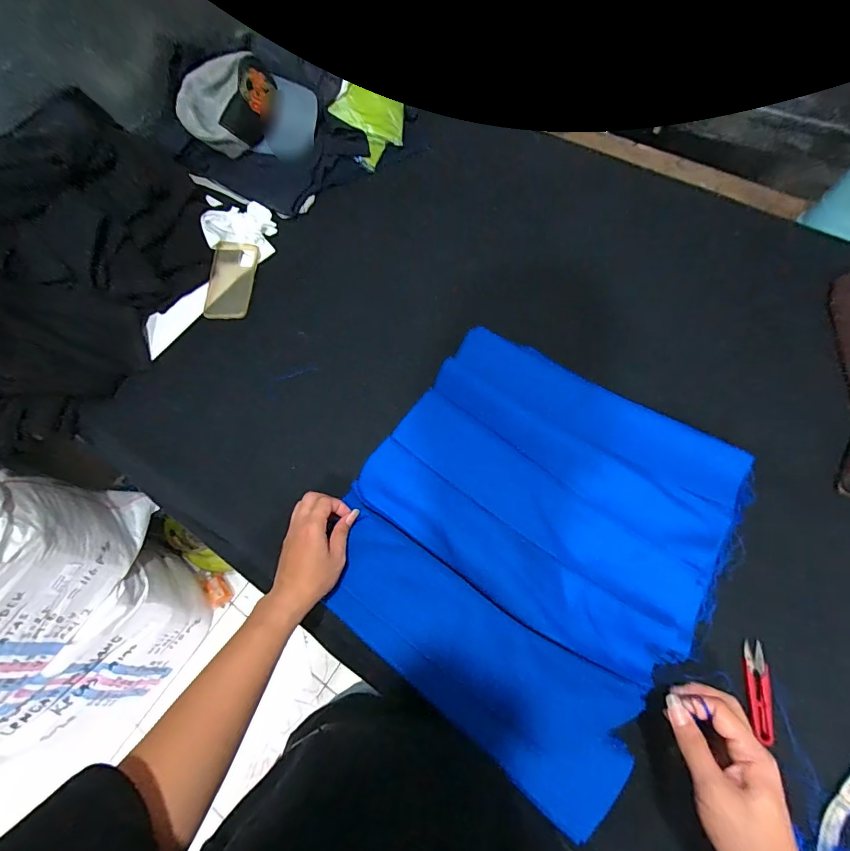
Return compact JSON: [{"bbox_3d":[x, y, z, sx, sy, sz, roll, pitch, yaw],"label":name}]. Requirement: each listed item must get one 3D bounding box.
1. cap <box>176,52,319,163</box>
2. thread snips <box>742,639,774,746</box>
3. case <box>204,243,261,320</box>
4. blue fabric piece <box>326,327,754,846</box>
[{"bbox_3d":[-0.341,-0.609,0.813,0.244,0.128,0.172,-24,67,-7],"label":"cap"},{"bbox_3d":[0.386,0.303,0.482,0.026,0.009,0.094,12,67,8],"label":"thread snips"},{"bbox_3d":[-0.362,-0.272,0.787,0.074,0.010,0.154,9,79,-20],"label":"case"},{"bbox_3d":[0.125,0.132,0.556,0.432,0.066,0.476,33,72,16],"label":"blue fabric piece"}]

